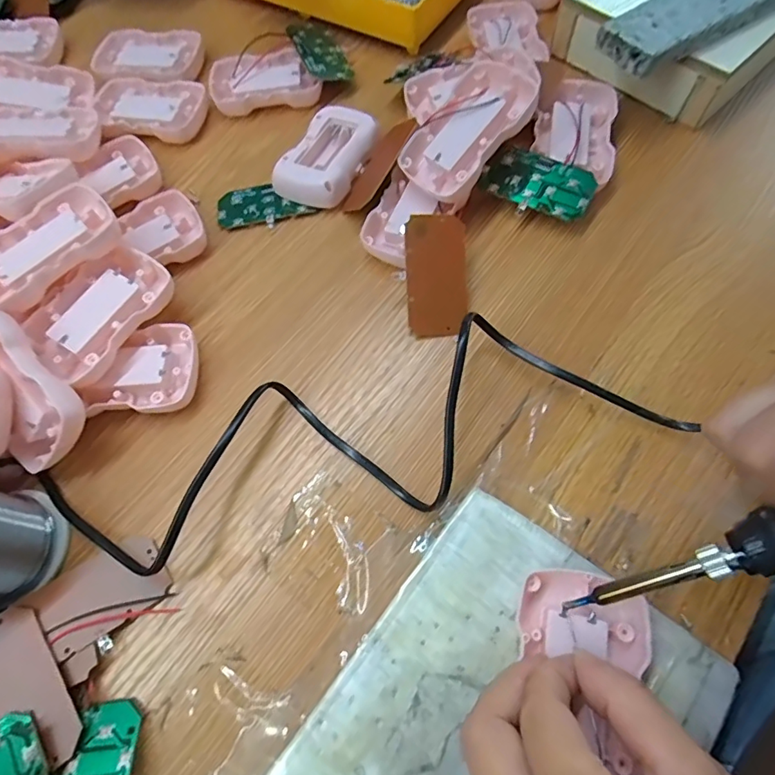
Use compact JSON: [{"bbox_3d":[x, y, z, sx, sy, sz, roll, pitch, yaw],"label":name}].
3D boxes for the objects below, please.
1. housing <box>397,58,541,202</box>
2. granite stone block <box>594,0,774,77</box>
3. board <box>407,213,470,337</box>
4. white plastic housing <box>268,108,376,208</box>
[{"bbox_3d":[0.051,-0.166,0.316,0.087,0.013,0.057,-47,68,11],"label":"housing"},{"bbox_3d":[0.214,-0.254,0.327,0.149,0.023,0.049,-29,68,-9],"label":"granite stone block"},{"bbox_3d":[0.031,-0.069,0.305,0.037,0.008,0.075,-1,88,3],"label":"board"},{"bbox_3d":[-0.043,-0.167,0.354,0.049,0.018,0.080,22,70,13],"label":"white plastic housing"}]

